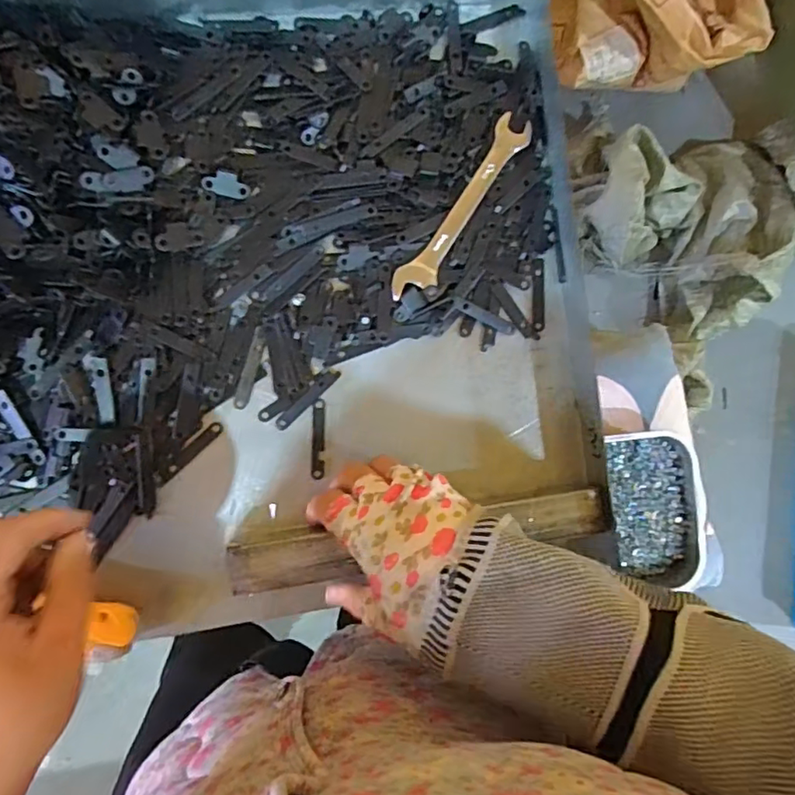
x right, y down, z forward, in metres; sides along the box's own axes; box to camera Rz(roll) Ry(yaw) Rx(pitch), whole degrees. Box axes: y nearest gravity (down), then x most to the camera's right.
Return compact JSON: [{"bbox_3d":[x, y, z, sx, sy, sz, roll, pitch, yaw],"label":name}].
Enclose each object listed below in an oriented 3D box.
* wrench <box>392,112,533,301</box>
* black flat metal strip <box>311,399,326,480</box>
[{"bbox_3d":[0.043,-0.125,0.389,0.024,0.006,0.145,34,86,-5],"label":"wrench"},{"bbox_3d":[-0.052,0.028,0.385,0.009,0.004,0.052,1,89,-7],"label":"black flat metal strip"}]

